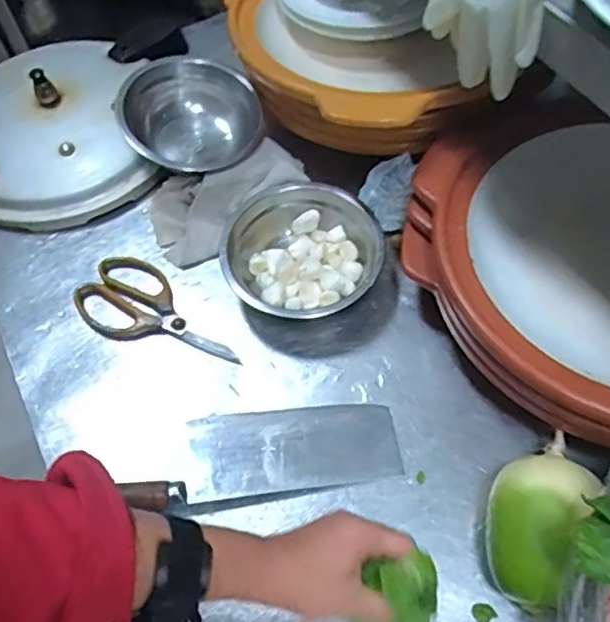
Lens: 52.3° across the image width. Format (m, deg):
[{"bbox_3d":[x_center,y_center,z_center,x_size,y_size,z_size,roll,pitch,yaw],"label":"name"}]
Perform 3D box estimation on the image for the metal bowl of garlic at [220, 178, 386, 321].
[{"bbox_3d":[0.004,-0.059,0.685,0.163,0.068,0.160,-2,59,3],"label":"metal bowl of garlic"}]

